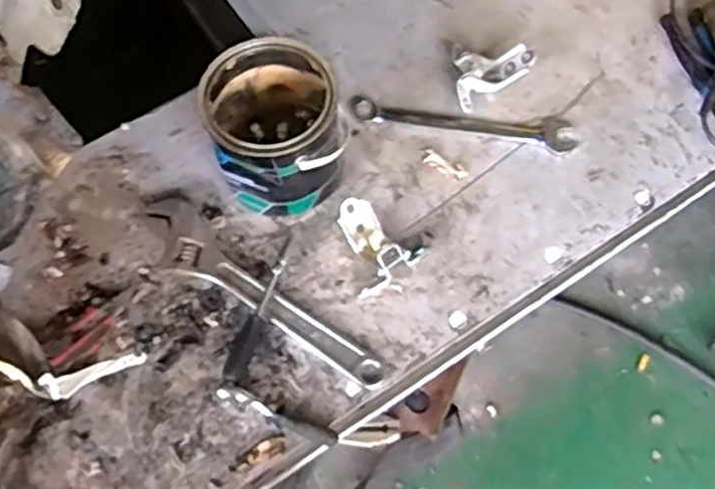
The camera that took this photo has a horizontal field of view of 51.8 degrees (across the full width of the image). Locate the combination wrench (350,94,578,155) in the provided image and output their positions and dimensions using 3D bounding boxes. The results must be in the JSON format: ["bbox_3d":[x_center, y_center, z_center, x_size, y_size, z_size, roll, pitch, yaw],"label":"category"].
[{"bbox_3d":[0.141,-0.171,0.988,0.298,0.015,0.055,11,67,6],"label":"combination wrench"}]

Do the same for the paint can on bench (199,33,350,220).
[{"bbox_3d":[-0.099,-0.137,0.900,0.158,0.154,0.169,-19,67,-7],"label":"paint can on bench"}]

